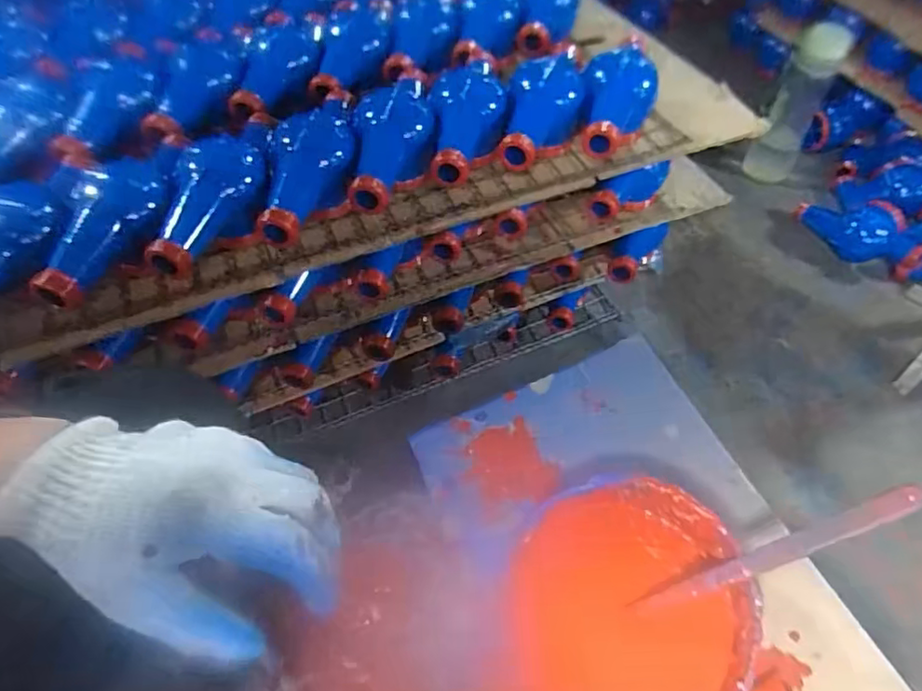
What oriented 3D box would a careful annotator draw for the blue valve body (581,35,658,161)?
[{"bbox_3d":[0.183,-0.281,0.717,0.091,0.102,0.173,14,54,11],"label":"blue valve body"}]

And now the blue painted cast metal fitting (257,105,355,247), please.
[{"bbox_3d":[-0.167,-0.190,0.636,0.086,0.068,0.191,14,70,10],"label":"blue painted cast metal fitting"}]

